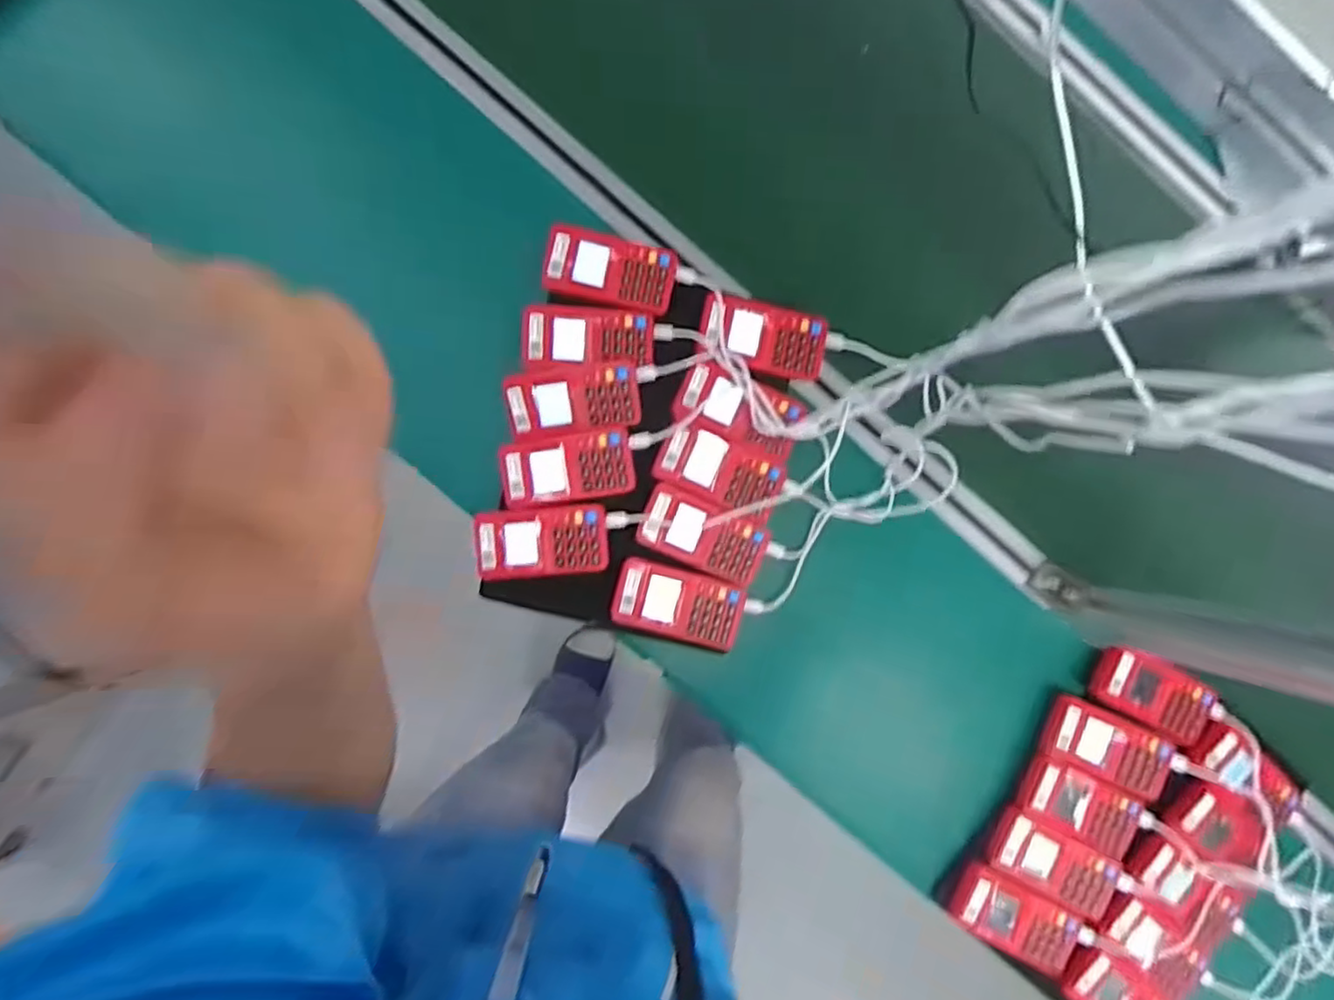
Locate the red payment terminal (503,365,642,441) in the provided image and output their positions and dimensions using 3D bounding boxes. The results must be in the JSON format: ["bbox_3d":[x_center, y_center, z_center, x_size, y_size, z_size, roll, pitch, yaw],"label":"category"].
[{"bbox_3d":[-0.087,-0.093,0.637,0.122,0.014,0.059,-8,92,-7],"label":"red payment terminal"}]

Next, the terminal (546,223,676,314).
[{"bbox_3d":[-0.054,-0.221,0.655,0.122,0.017,0.066,12,89,-7],"label":"terminal"}]

